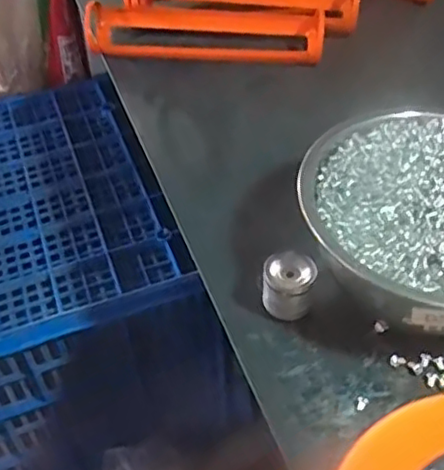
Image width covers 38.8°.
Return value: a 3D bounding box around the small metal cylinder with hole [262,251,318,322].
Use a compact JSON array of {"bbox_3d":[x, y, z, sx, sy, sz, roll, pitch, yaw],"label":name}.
[{"bbox_3d":[0.046,0.036,0.432,0.033,0.038,0.033,-1,47,1],"label":"small metal cylinder with hole"}]

